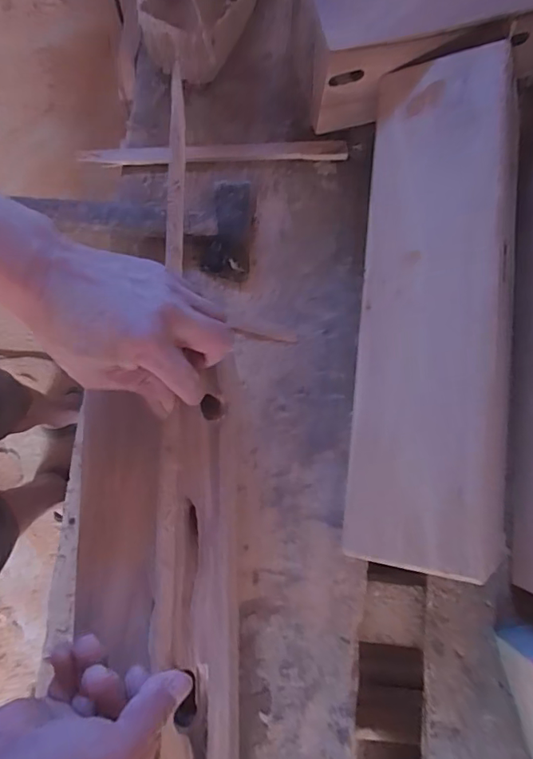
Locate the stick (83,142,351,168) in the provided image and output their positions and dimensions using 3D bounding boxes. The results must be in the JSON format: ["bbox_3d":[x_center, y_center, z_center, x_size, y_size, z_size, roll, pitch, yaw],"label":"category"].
[{"bbox_3d":[-0.060,-0.250,0.558,0.295,0.009,0.020,-1,81,-2],"label":"stick"}]

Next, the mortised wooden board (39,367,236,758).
[{"bbox_3d":[-0.087,0.202,0.359,0.125,0.033,0.424,-4,82,0],"label":"mortised wooden board"}]

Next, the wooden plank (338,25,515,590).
[{"bbox_3d":[0.143,-0.070,0.434,0.121,0.016,0.445,2,80,24],"label":"wooden plank"}]

